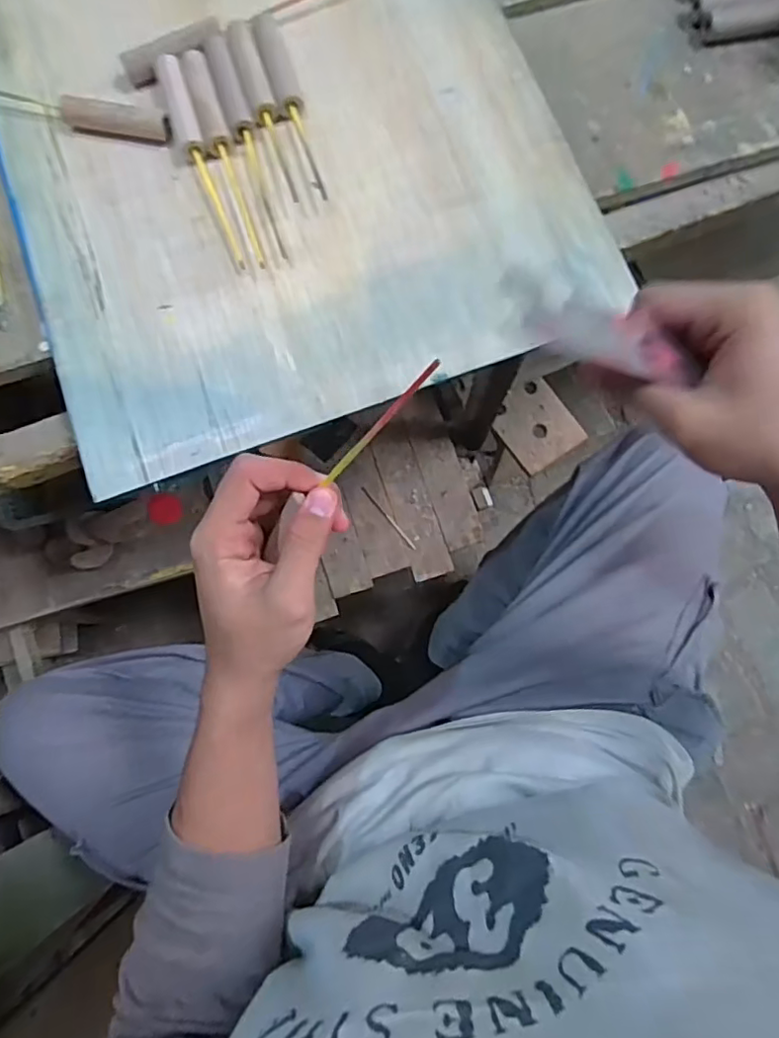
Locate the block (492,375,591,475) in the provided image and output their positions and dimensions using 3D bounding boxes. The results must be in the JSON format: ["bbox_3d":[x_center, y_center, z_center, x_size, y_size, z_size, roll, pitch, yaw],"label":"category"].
[{"bbox_3d":[0.182,-0.119,0.724,0.090,0.013,0.104,-32,82,-7],"label":"block"}]

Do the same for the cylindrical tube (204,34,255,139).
[{"bbox_3d":[-0.117,-0.317,0.428,0.018,0.013,0.080,-17,81,-5],"label":"cylindrical tube"}]

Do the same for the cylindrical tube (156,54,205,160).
[{"bbox_3d":[-0.152,-0.301,0.425,0.017,0.014,0.080,-16,80,-5],"label":"cylindrical tube"}]

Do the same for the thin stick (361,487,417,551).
[{"bbox_3d":[0.000,-0.001,0.723,0.008,0.004,0.101,-38,82,-7],"label":"thin stick"}]

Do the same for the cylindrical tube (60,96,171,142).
[{"bbox_3d":[-0.202,-0.295,0.432,0.081,0.016,0.022,7,79,-1],"label":"cylindrical tube"}]

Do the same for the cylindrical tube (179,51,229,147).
[{"bbox_3d":[-0.134,-0.306,0.425,0.016,0.011,0.077,-18,81,-5],"label":"cylindrical tube"}]

